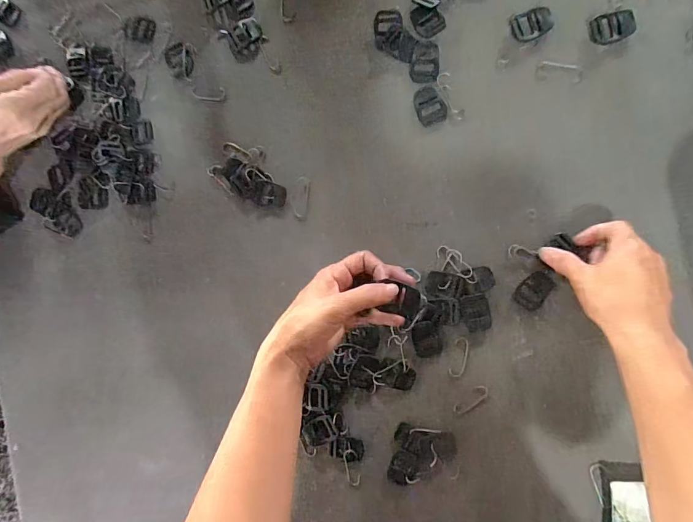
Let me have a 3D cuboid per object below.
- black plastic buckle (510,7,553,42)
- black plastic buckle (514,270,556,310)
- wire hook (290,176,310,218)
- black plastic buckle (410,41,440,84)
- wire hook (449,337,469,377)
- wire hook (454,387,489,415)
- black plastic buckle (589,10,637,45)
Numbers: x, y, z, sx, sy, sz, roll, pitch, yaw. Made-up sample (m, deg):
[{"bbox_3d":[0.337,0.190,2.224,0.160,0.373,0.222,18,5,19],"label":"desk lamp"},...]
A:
[{"bbox_3d":[0.183,-0.234,0.391,0.038,0.004,0.029,-10,88,10],"label":"black plastic buckle"},{"bbox_3d":[0.189,0.029,0.395,0.027,0.004,0.042,38,96,8],"label":"black plastic buckle"},{"bbox_3d":[-0.052,-0.071,0.437,0.021,0.004,0.045,6,91,10],"label":"wire hook"},{"bbox_3d":[0.082,-0.207,0.412,0.029,0.004,0.041,5,91,10],"label":"black plastic buckle"},{"bbox_3d":[0.117,0.100,0.409,0.015,0.004,0.042,13,92,10],"label":"wire hook"},{"bbox_3d":[0.129,0.146,0.408,0.016,0.004,0.042,45,97,7],"label":"wire hook"},{"bbox_3d":[0.256,-0.225,0.379,0.038,0.004,0.029,-8,89,10],"label":"black plastic buckle"}]

